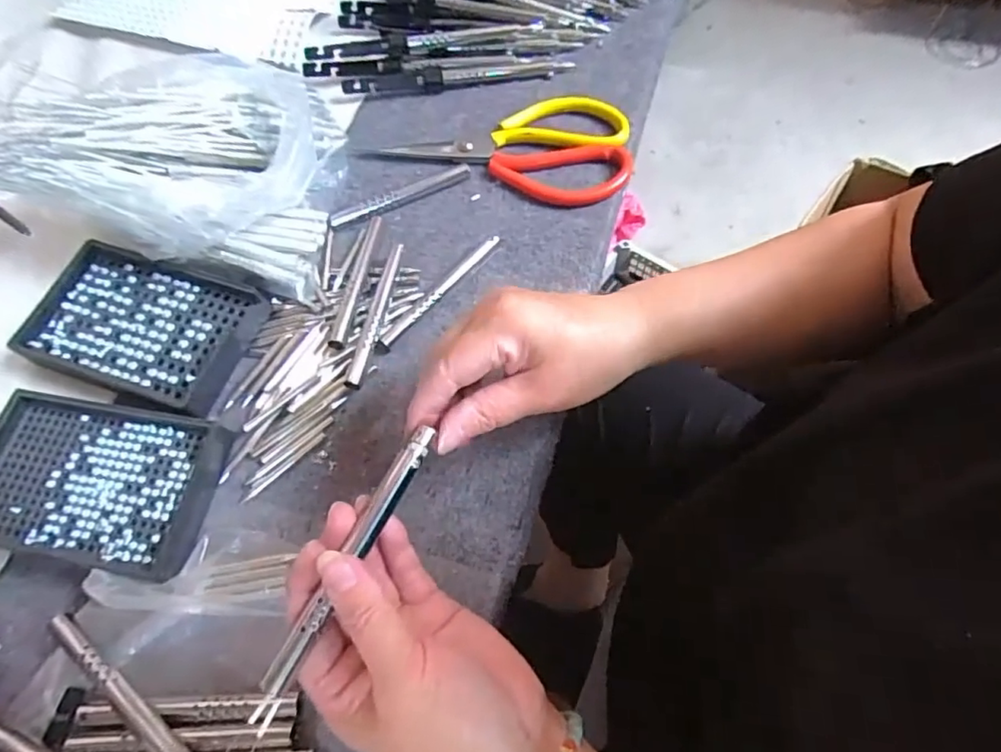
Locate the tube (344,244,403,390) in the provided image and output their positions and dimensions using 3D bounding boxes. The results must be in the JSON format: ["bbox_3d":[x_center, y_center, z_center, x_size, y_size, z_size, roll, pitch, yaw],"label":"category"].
[{"bbox_3d":[-0.084,-0.042,0.378,0.010,0.007,0.115,9,64,6],"label":"tube"}]

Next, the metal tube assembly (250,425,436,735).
[{"bbox_3d":[-0.066,0.080,0.241,0.013,0.008,0.129,23,66,13],"label":"metal tube assembly"}]

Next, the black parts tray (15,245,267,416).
[{"bbox_3d":[-0.235,-0.036,0.367,0.140,0.022,0.088,15,65,9],"label":"black parts tray"}]

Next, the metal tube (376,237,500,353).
[{"bbox_3d":[-0.042,-0.056,0.384,0.009,0.011,0.114,38,71,18],"label":"metal tube"}]

